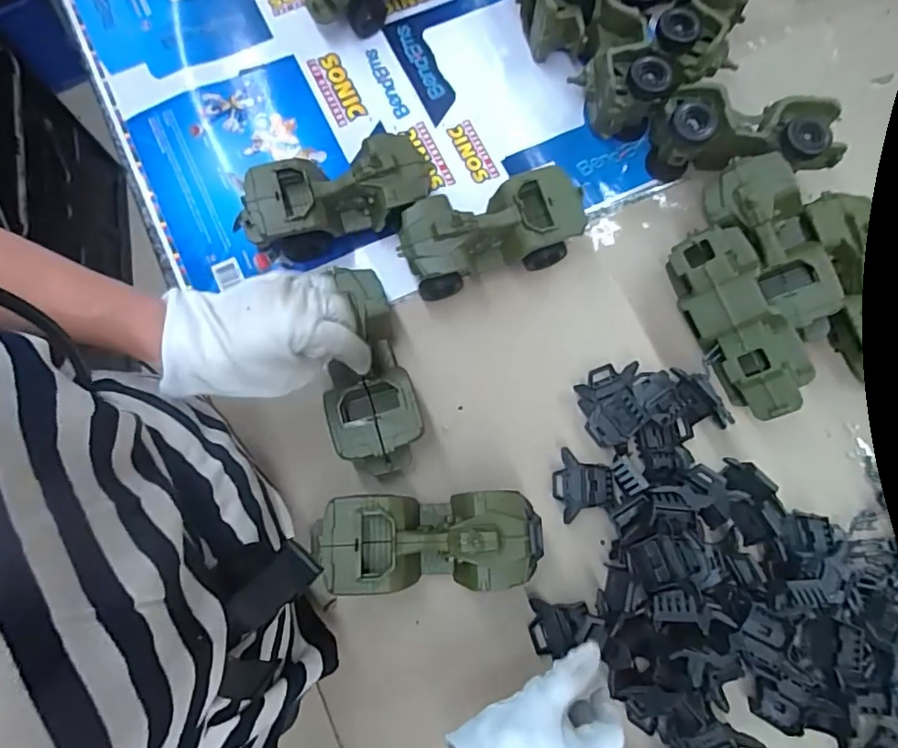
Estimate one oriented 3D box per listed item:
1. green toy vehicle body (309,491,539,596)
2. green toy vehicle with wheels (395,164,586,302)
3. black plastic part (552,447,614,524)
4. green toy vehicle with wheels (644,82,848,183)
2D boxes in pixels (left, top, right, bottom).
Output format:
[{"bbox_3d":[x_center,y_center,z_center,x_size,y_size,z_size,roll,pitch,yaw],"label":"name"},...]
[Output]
[{"bbox_3d":[-0.017,0.145,0.472,0.183,0.082,0.076,-2,77,-1],"label":"green toy vehicle body"},{"bbox_3d":[0.041,-0.141,0.542,0.178,0.079,0.078,-17,78,-5],"label":"green toy vehicle with wheels"},{"bbox_3d":[0.128,0.107,0.519,0.053,0.019,0.066,1,77,-1],"label":"black plastic part"},{"bbox_3d":[0.313,-0.247,0.572,0.189,0.079,0.065,8,77,1],"label":"green toy vehicle with wheels"}]

